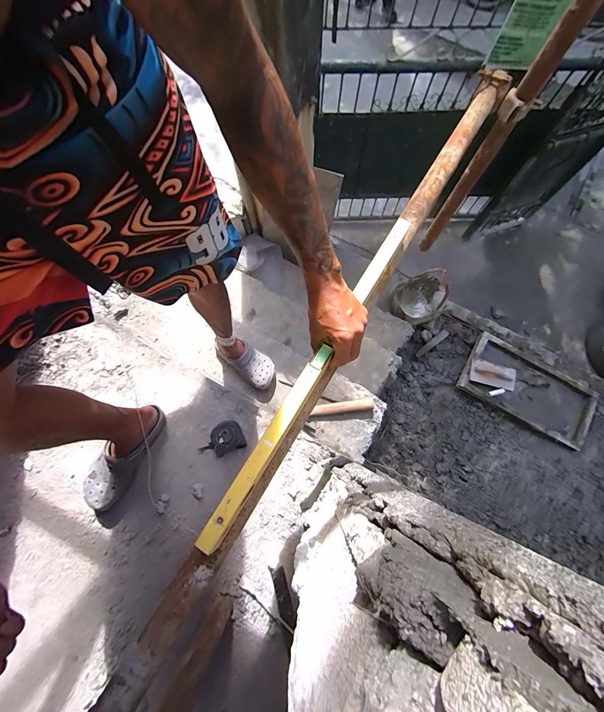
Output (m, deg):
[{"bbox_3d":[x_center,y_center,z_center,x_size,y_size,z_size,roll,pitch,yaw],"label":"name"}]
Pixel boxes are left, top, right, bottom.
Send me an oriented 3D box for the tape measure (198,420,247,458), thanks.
[{"bbox_3d":[-0.228,0.236,0.819,0.126,0.042,0.082,-23,75,-6],"label":"tape measure"}]

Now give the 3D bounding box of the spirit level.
[{"bbox_3d":[0.025,0.006,0.448,0.025,0.045,0.578,30,72,8],"label":"spirit level"}]

